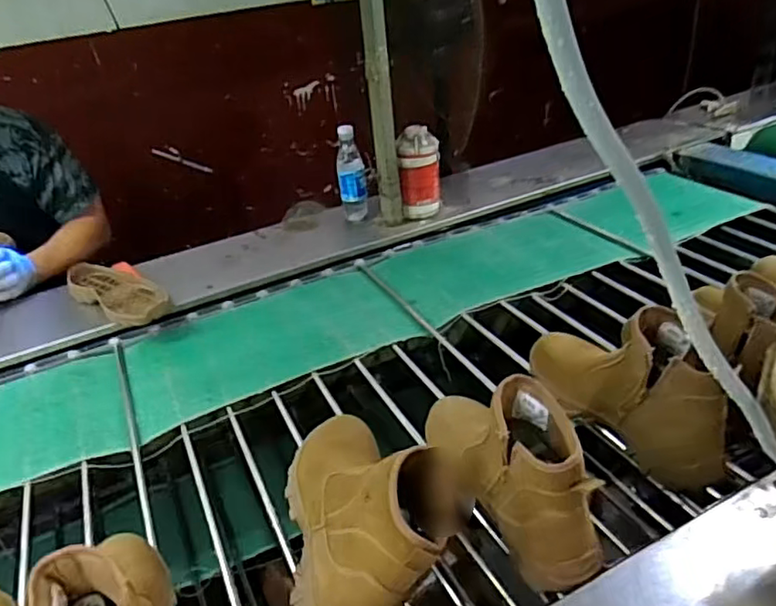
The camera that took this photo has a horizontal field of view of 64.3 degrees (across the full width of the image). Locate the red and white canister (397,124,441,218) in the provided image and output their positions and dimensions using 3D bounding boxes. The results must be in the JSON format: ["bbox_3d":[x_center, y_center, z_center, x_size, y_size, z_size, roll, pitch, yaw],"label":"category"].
[{"bbox_3d":[0.071,-0.281,1.351,0.078,0.187,0.075,1,33,11],"label":"red and white canister"}]

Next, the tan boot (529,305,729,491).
[{"bbox_3d":[0.289,0.093,0.764,0.095,0.174,0.280,-23,36,-24],"label":"tan boot"}]

